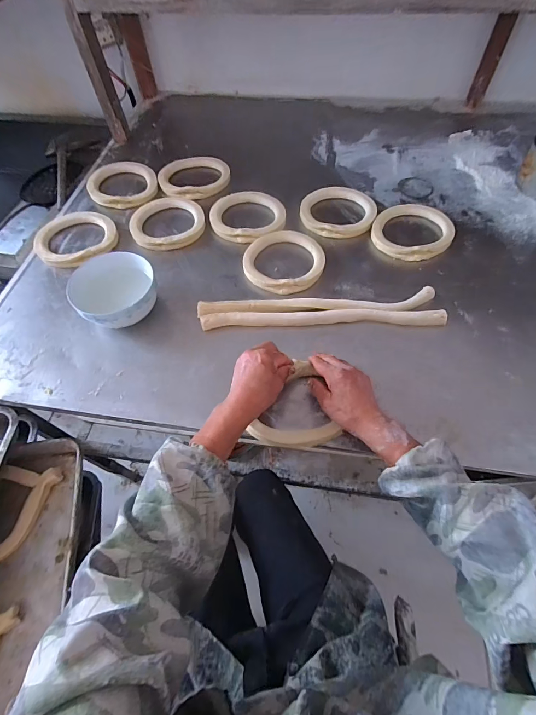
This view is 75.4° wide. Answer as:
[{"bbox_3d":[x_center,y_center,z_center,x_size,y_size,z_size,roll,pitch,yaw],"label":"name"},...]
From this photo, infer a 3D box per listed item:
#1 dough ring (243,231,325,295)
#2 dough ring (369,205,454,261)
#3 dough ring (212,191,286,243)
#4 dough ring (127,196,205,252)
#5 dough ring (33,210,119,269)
[{"bbox_3d":[0.034,-0.203,0.728,0.165,0.021,0.167,-2,58,3],"label":"dough ring"},{"bbox_3d":[0.316,-0.276,0.761,0.165,0.025,0.165,-2,58,3],"label":"dough ring"},{"bbox_3d":[-0.047,-0.329,0.808,0.166,0.029,0.166,-2,58,3],"label":"dough ring"},{"bbox_3d":[-0.240,-0.331,0.817,0.166,0.023,0.199,-17,58,-7],"label":"dough ring"},{"bbox_3d":[-0.430,-0.278,0.791,0.180,0.020,0.182,-2,58,3],"label":"dough ring"}]

